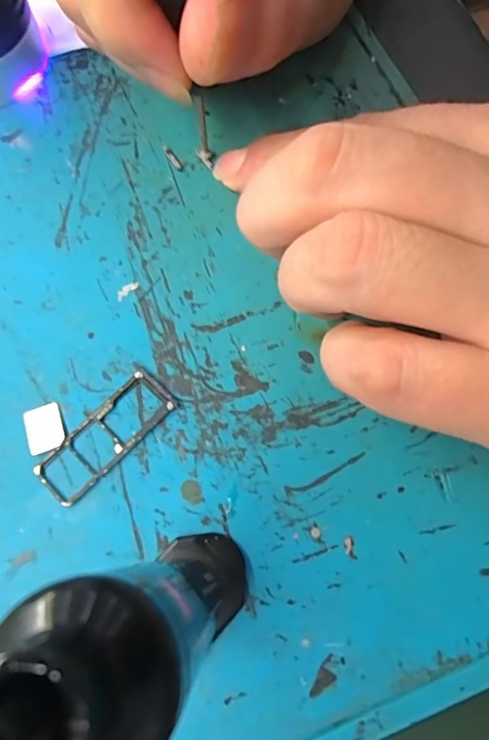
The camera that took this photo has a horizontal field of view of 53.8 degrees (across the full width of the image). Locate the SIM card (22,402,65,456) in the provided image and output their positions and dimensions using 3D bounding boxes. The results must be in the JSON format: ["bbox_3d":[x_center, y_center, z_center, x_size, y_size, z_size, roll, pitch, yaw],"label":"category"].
[{"bbox_3d":[-0.053,0.015,0.128,0.010,0.004,0.013,-18,67,-6],"label":"SIM card"}]

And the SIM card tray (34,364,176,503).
[{"bbox_3d":[-0.037,0.016,0.126,0.039,0.004,0.016,-43,78,-14],"label":"SIM card tray"}]

